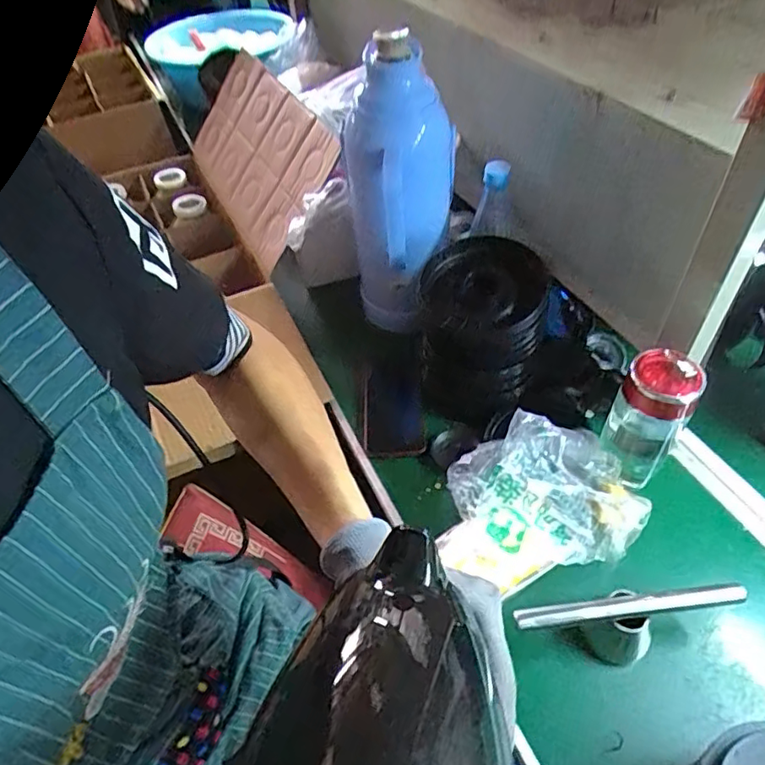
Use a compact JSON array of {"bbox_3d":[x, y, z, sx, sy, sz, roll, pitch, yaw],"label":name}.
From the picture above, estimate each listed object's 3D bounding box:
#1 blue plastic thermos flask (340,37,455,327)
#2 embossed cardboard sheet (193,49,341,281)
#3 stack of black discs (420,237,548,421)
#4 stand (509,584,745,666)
[{"bbox_3d":[0.022,-0.209,0.687,0.133,0.332,0.116,-2,47,2],"label":"blue plastic thermos flask"},{"bbox_3d":[-0.199,-0.353,0.897,0.025,0.223,0.401,6,38,-44],"label":"embossed cardboard sheet"},{"bbox_3d":[0.117,-0.059,0.676,0.141,0.168,0.132,9,48,12],"label":"stack of black discs"},{"bbox_3d":[0.220,0.224,0.511,0.200,0.080,0.041,-5,47,-1],"label":"stand"}]

